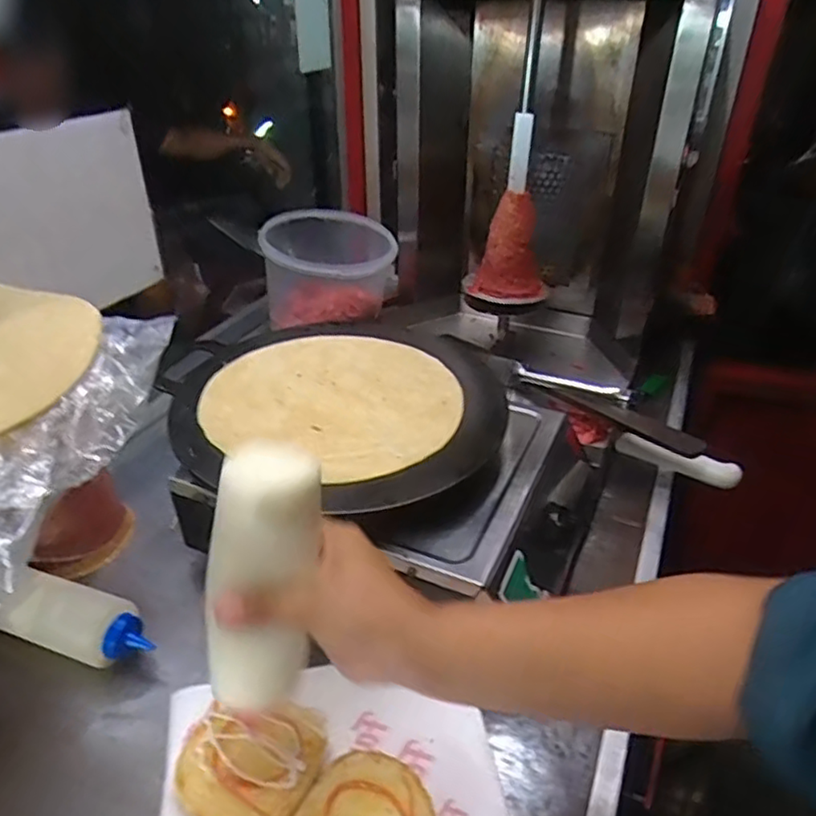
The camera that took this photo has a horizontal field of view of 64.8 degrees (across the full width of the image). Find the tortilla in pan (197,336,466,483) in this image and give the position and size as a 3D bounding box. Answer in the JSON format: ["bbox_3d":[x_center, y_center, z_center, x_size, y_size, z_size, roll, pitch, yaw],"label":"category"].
[{"bbox_3d":[-0.074,-0.010,0.678,0.253,0.016,0.236,1,36,-1],"label":"tortilla in pan"}]

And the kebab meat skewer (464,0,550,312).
[{"bbox_3d":[0.158,-0.319,0.839,0.111,0.392,0.104,11,32,15],"label":"kebab meat skewer"}]

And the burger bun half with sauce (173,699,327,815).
[{"bbox_3d":[-0.120,0.272,0.490,0.103,0.032,0.094,1,31,-1],"label":"burger bun half with sauce"}]

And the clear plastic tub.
[{"bbox_3d":[-0.121,-0.209,1.035,0.187,0.149,0.201,1,31,-1],"label":"clear plastic tub"}]

